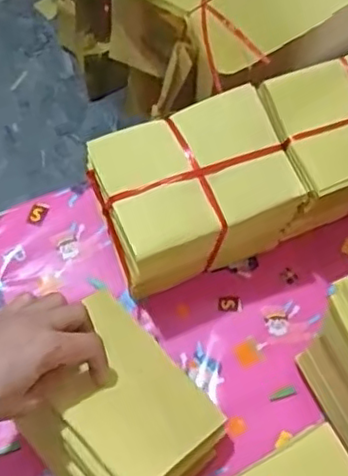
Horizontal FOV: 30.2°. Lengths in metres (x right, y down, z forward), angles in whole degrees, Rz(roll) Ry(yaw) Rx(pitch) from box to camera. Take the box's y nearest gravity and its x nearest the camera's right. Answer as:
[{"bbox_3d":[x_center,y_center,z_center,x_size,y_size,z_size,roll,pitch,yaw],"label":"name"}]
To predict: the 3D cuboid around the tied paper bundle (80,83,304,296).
[{"bbox_3d":[0.018,-0.032,0.617,0.173,0.138,0.117,-22,64,-12],"label":"tied paper bundle"}]

